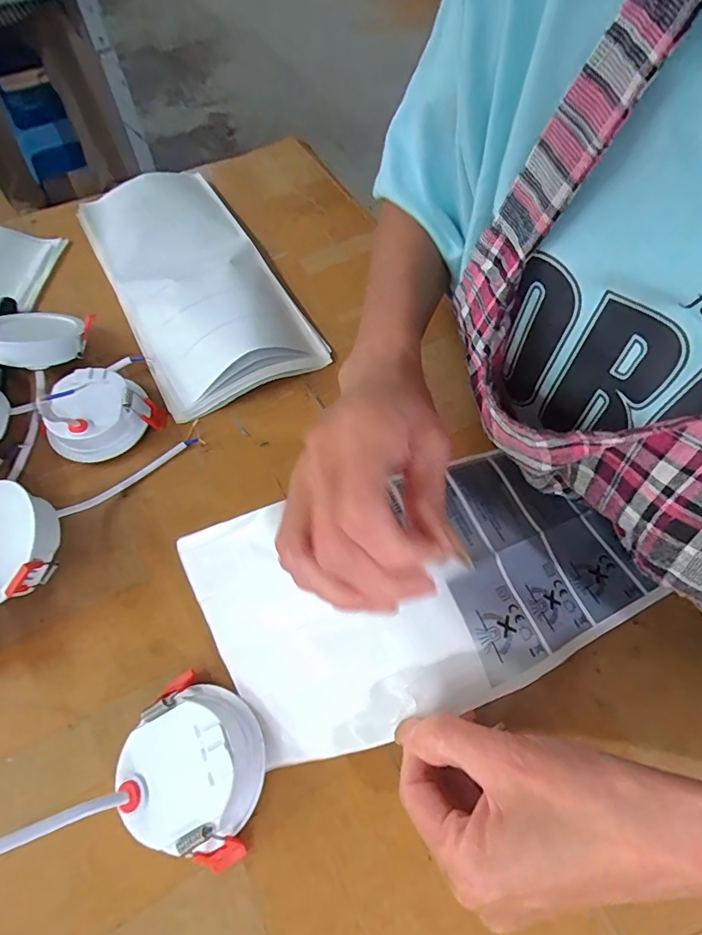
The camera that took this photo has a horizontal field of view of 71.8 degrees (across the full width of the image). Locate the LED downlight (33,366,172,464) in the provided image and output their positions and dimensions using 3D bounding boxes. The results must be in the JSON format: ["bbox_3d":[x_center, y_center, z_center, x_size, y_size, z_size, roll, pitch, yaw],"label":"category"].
[{"bbox_3d":[-0.185,-0.042,0.352,0.072,0.032,0.063,-35,65,-19],"label":"LED downlight"}]

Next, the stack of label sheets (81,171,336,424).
[{"bbox_3d":[-0.142,-0.176,0.428,0.132,0.033,0.294,-26,62,-15],"label":"stack of label sheets"}]

